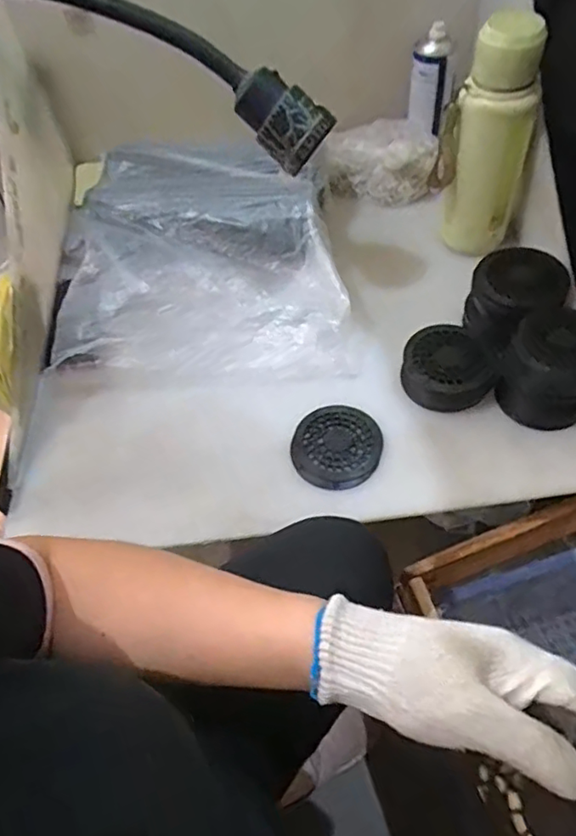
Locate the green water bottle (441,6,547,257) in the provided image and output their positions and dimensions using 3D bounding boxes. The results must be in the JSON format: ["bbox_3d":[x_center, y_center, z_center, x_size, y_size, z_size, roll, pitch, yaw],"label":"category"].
[{"bbox_3d":[0.245,-0.329,0.703,0.064,0.262,0.078,-39,61,-20],"label":"green water bottle"}]

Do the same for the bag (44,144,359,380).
[{"bbox_3d":[-0.110,-0.216,0.771,0.365,0.113,0.353,-3,56,3],"label":"bag"}]

